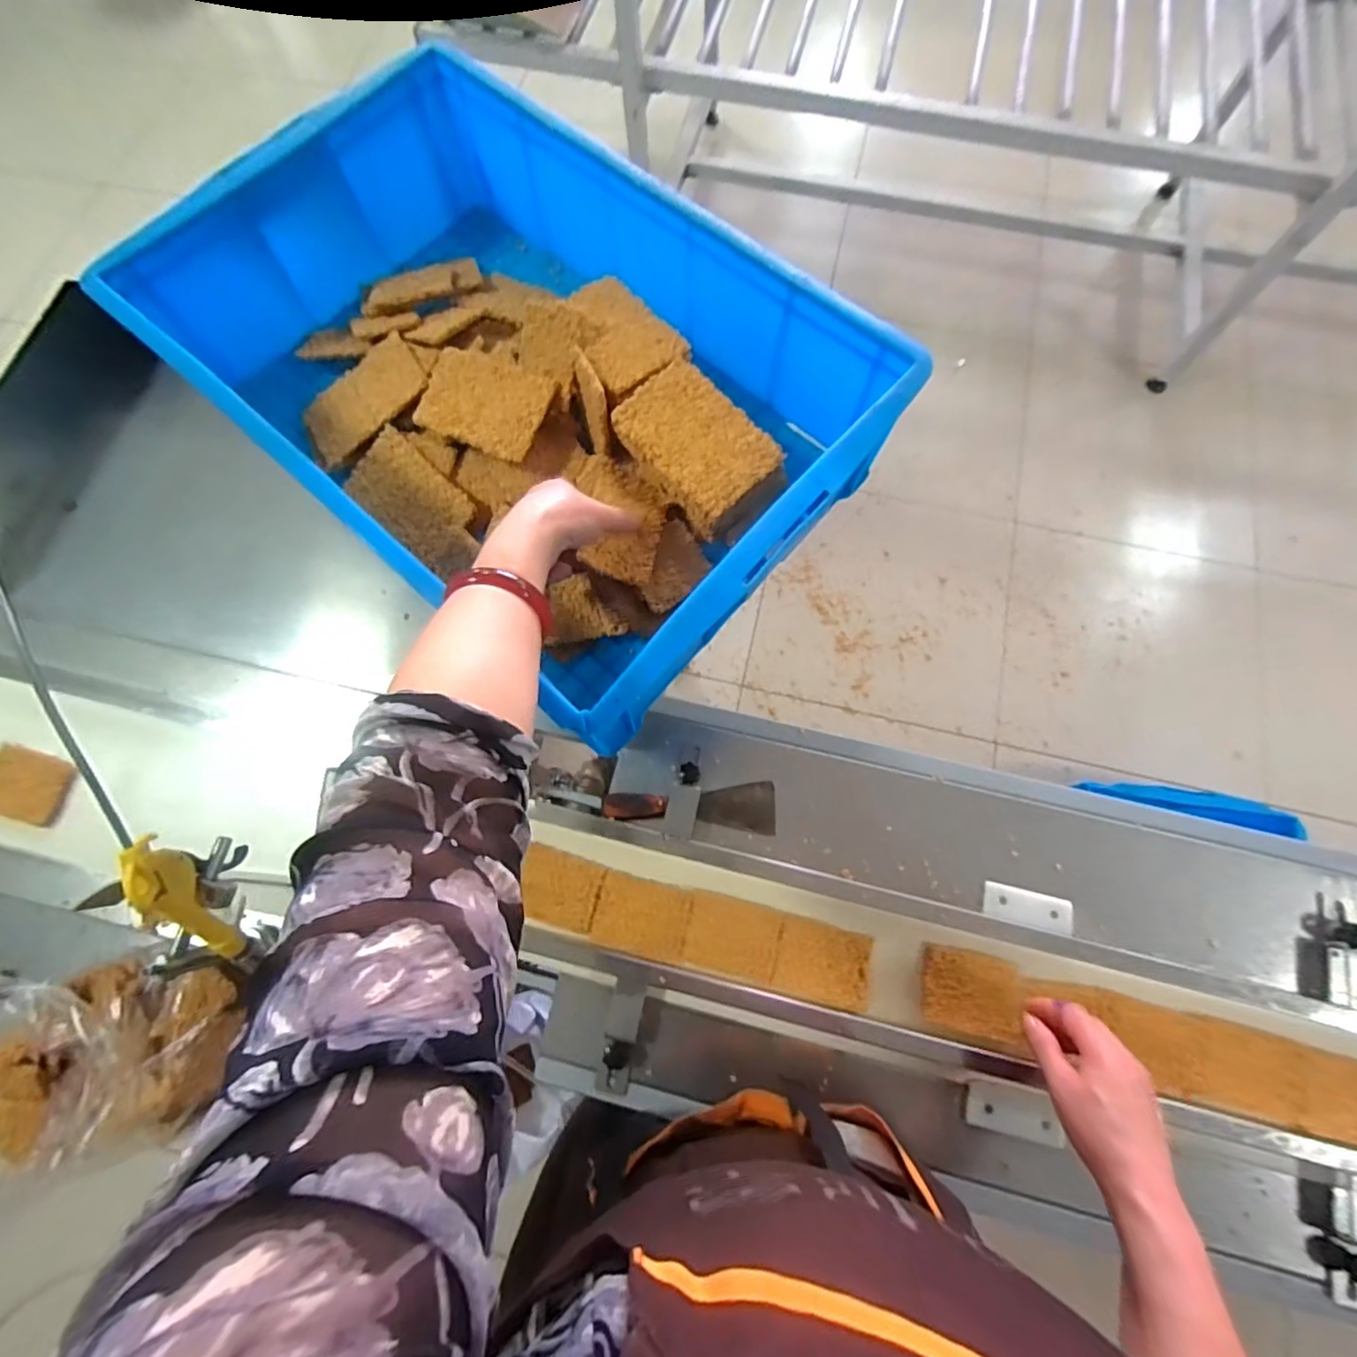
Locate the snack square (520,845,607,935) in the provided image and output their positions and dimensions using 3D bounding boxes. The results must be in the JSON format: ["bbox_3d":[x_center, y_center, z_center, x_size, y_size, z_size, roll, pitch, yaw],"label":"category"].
[{"bbox_3d":[-0.118,0.209,0.604,0.079,0.004,0.068,15,74,5],"label":"snack square"}]

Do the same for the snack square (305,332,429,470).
[{"bbox_3d":[-0.331,-0.293,0.635,0.140,0.007,0.100,-36,71,3],"label":"snack square"}]

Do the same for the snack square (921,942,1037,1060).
[{"bbox_3d":[0.276,0.297,0.569,0.091,0.011,0.075,11,74,4],"label":"snack square"}]

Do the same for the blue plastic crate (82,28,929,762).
[{"bbox_3d":[-0.161,-0.290,0.589,0.619,0.155,0.411,40,78,12],"label":"blue plastic crate"}]

